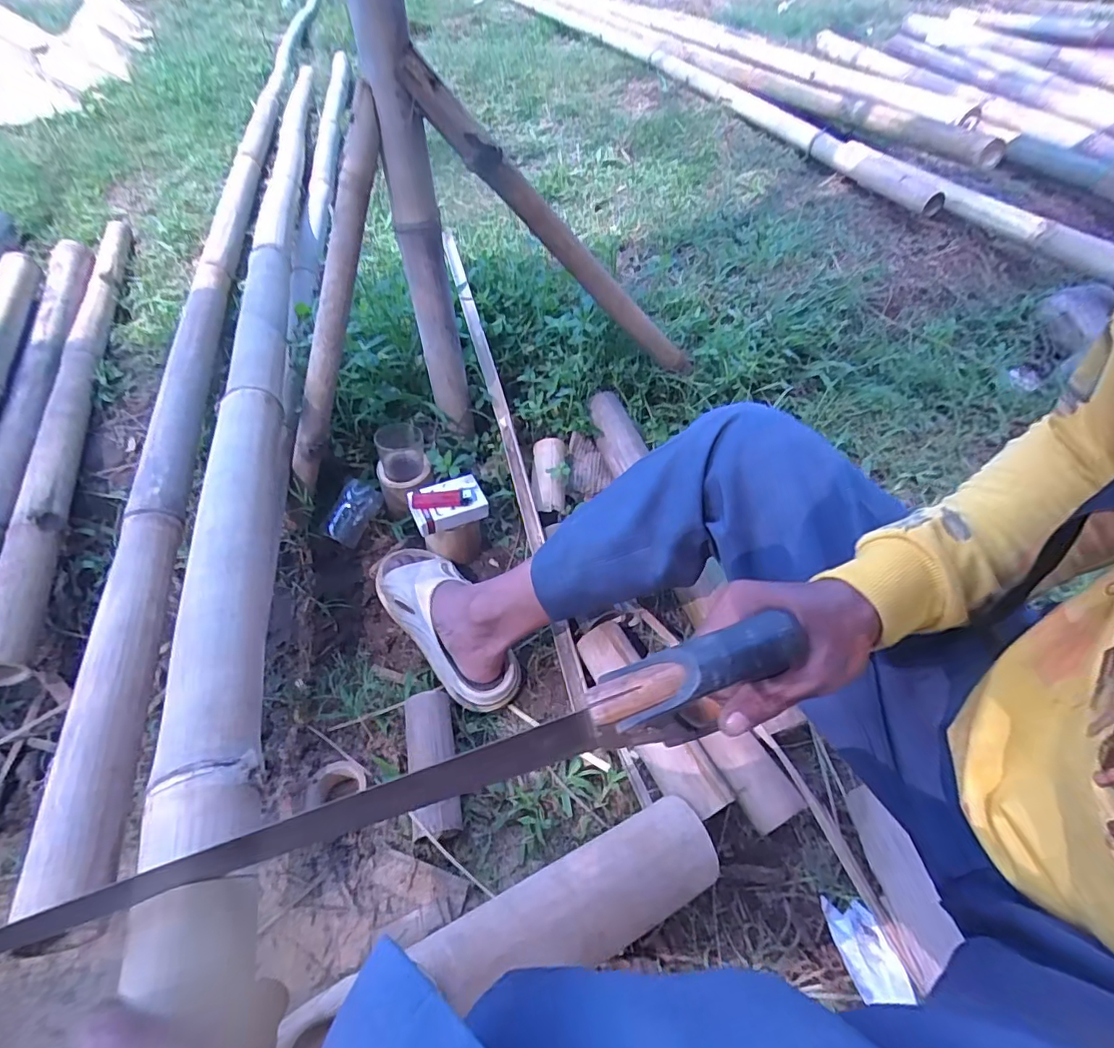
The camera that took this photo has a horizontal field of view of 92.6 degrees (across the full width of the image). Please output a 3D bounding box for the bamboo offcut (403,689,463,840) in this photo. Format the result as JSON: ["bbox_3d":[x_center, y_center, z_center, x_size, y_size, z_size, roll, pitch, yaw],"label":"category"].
[{"bbox_3d":[-0.138,0.259,0.592,0.055,0.062,0.159,-11,50,-8],"label":"bamboo offcut"}]

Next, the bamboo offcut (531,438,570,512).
[{"bbox_3d":[-0.011,-0.081,0.853,0.059,0.042,0.145,-2,50,-1],"label":"bamboo offcut"}]

